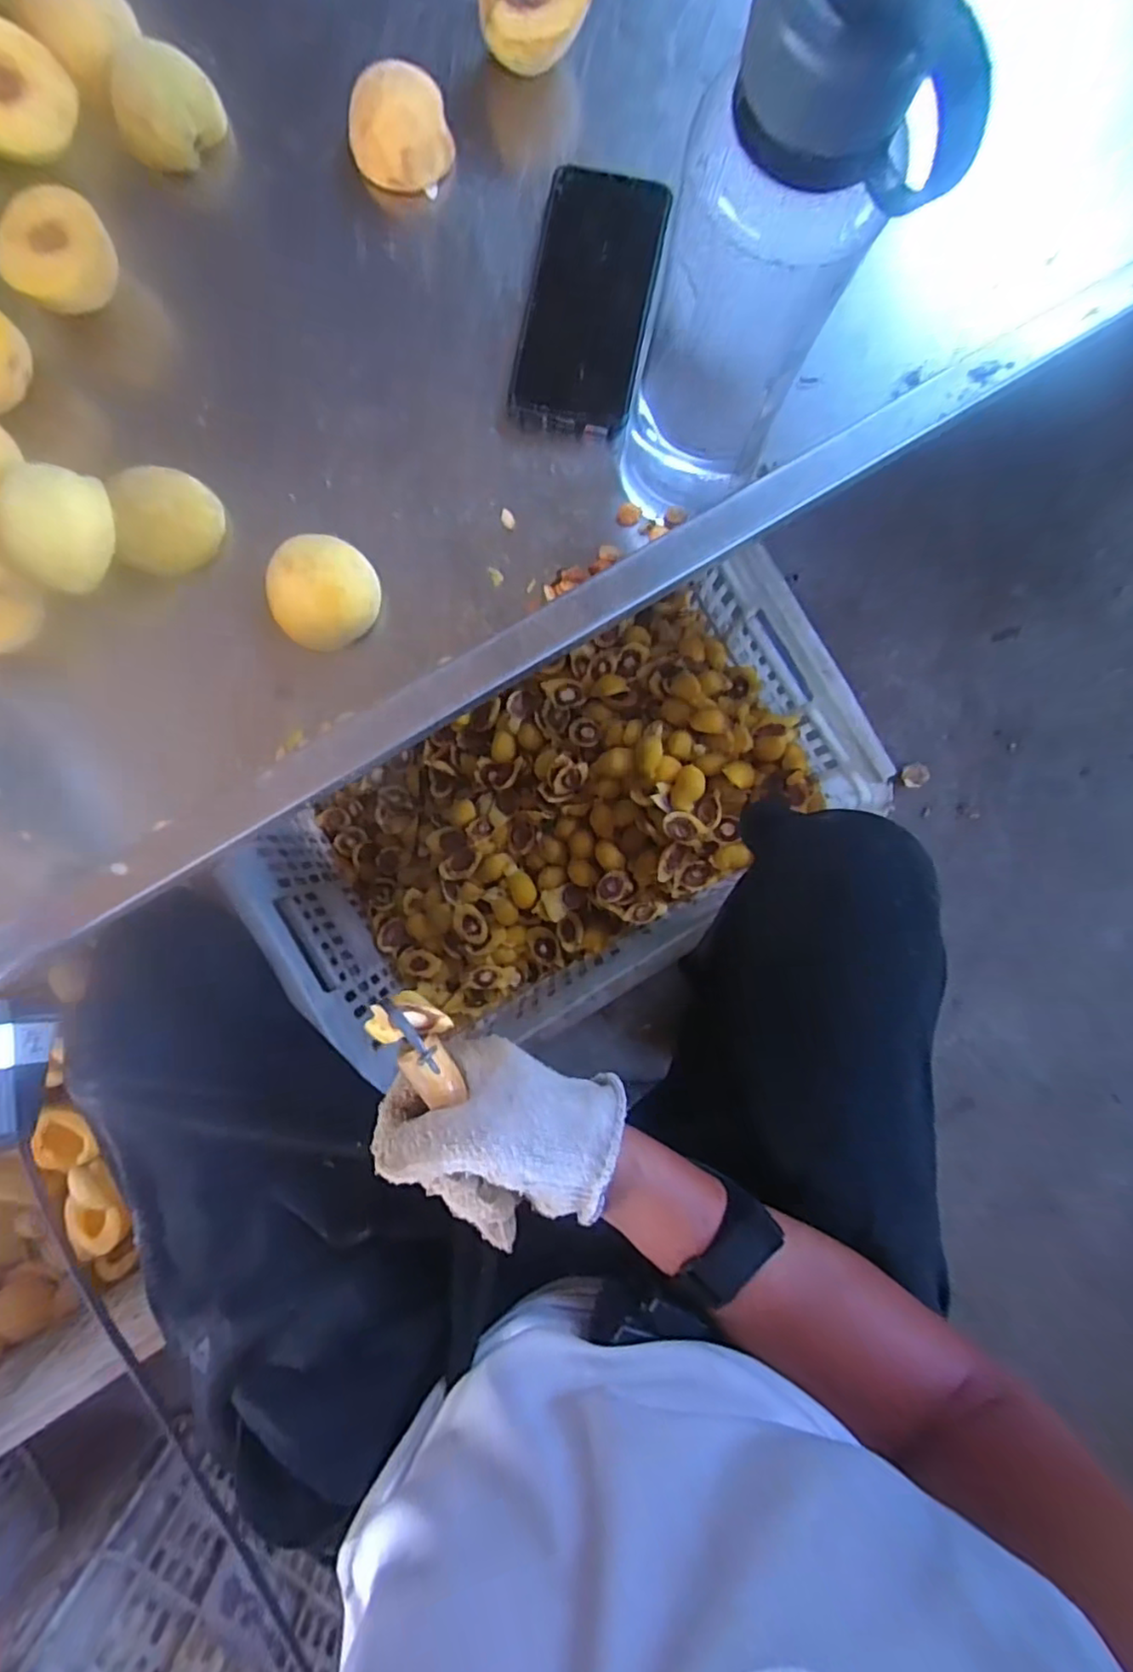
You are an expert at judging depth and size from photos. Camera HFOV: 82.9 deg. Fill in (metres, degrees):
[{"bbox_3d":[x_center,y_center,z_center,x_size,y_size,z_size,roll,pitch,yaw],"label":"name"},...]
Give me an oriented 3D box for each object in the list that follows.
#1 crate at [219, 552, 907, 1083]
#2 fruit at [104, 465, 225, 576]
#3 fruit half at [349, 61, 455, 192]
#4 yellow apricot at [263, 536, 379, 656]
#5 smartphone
[{"bbox_3d":[-0.020,-0.032,0.650,0.509,0.245,0.311,-30,90,-3],"label":"crate"},{"bbox_3d":[-0.239,-0.189,0.389,0.057,0.023,0.059,-4,103,-27],"label":"fruit"},{"bbox_3d":[-0.105,-0.444,0.406,0.061,0.032,0.056,-21,89,-3],"label":"fruit half"},{"bbox_3d":[-0.146,-0.146,0.391,0.063,0.042,0.060,0,88,-3],"label":"yellow apricot"},{"bbox_3d":[0.014,-0.331,0.399,0.077,0.006,0.155,11,91,11],"label":"smartphone"}]

